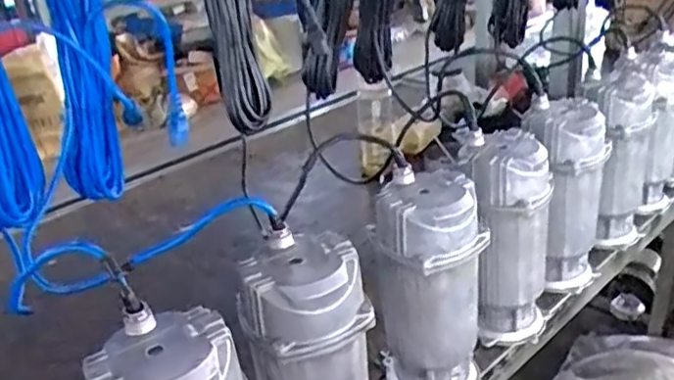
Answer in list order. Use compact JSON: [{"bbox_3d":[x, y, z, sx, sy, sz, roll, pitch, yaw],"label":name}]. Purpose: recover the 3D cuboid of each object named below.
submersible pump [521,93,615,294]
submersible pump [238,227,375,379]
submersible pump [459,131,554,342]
[{"bbox_3d":[0.356,0.020,1.012,0.120,0.296,0.103,4,28,19],"label":"submersible pump"},{"bbox_3d":[-0.025,0.206,0.711,0.129,0.292,0.119,-7,26,-3],"label":"submersible pump"},{"bbox_3d":[0.242,0.075,0.918,0.116,0.287,0.111,2,27,15],"label":"submersible pump"}]

